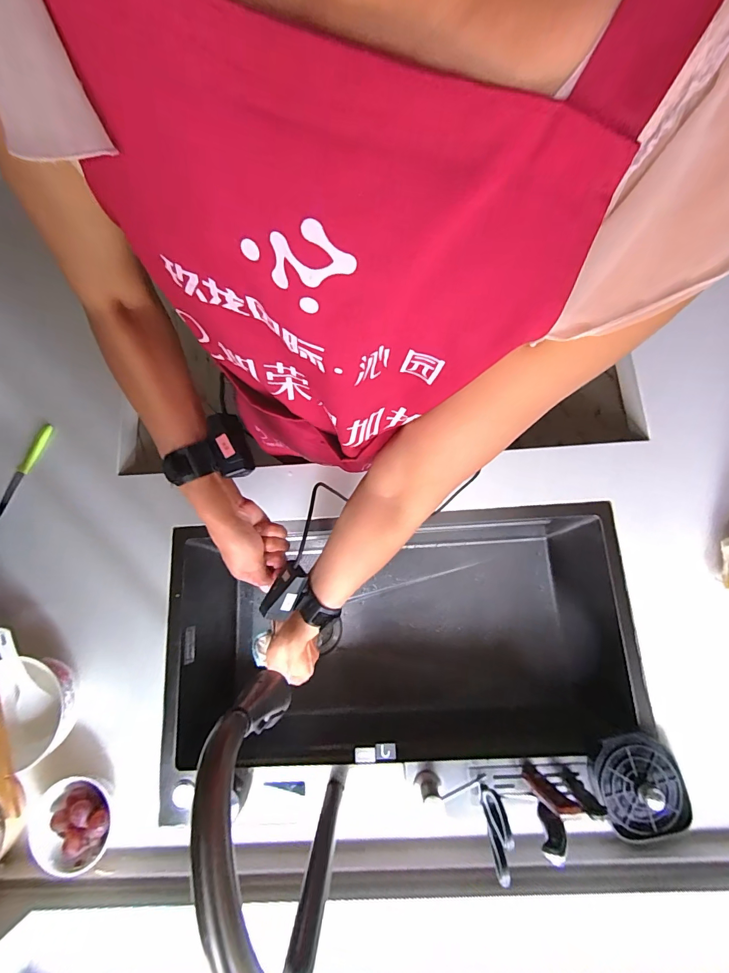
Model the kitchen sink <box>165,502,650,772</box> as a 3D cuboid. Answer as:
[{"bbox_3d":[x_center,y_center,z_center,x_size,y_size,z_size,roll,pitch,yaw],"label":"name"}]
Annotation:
[{"bbox_3d":[0.057,0.299,0.809,0.753,0.301,0.437,-3,78,-2],"label":"kitchen sink"}]

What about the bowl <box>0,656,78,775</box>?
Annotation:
[{"bbox_3d":[-0.500,0.332,0.608,0.144,0.086,0.147,0,78,-1],"label":"bowl"}]

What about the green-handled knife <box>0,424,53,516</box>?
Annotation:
[{"bbox_3d":[-0.630,-0.032,0.743,0.026,0.016,0.184,22,78,4],"label":"green-handled knife"}]

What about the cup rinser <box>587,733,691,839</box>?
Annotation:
[{"bbox_3d":[0.387,0.425,0.563,0.117,0.043,0.128,0,78,-1],"label":"cup rinser"}]

